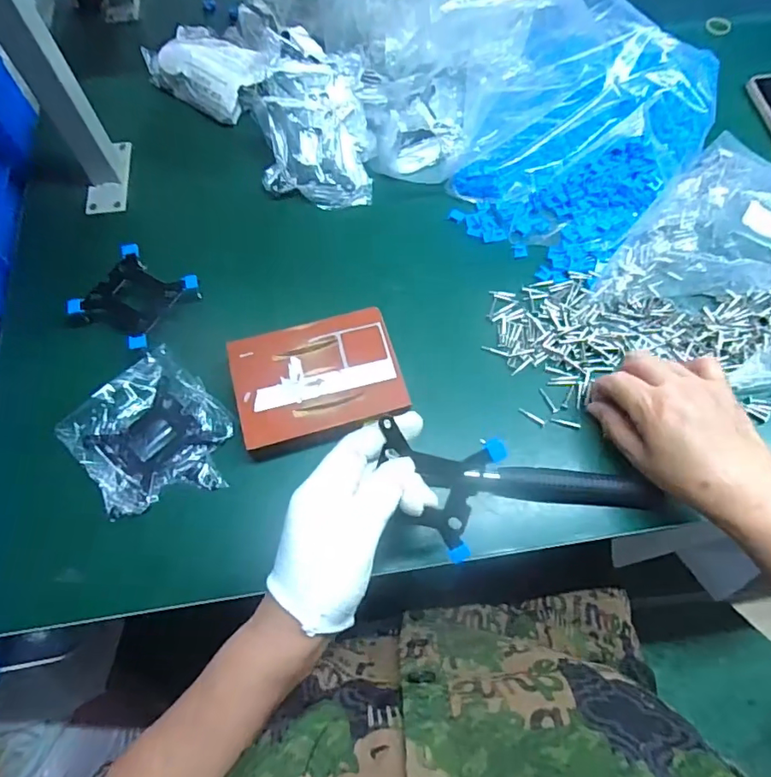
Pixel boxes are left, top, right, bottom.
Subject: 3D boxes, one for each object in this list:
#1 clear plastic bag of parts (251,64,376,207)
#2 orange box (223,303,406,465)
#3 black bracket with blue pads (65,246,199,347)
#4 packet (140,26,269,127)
[{"bbox_3d":[-0.075,-0.270,0.547,0.117,0.059,0.151,-6,67,-3],"label":"clear plastic bag of parts"},{"bbox_3d":[-0.057,-0.006,0.443,0.136,0.030,0.103,-15,68,-6],"label":"orange box"},{"bbox_3d":[-0.230,-0.083,0.477,0.083,0.023,0.084,27,70,11],"label":"black bracket with blue pads"},{"bbox_3d":[-0.207,-0.376,0.603,0.142,0.040,0.099,33,71,13],"label":"packet"}]

